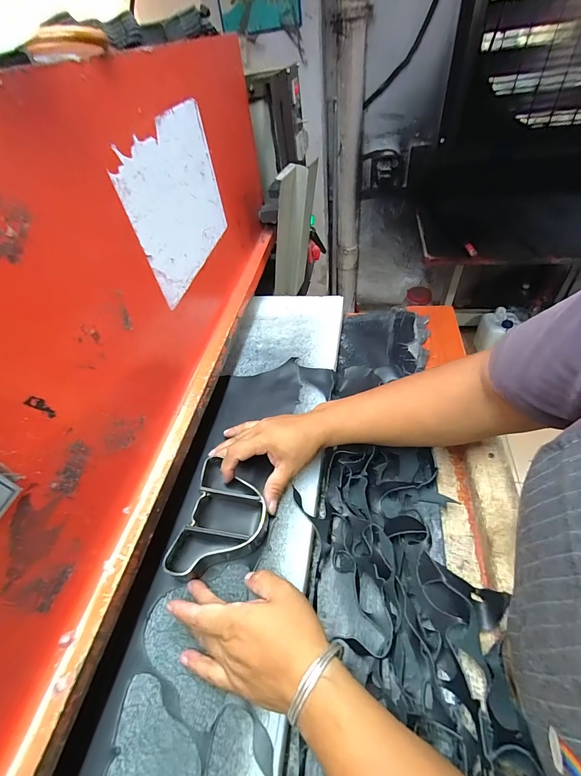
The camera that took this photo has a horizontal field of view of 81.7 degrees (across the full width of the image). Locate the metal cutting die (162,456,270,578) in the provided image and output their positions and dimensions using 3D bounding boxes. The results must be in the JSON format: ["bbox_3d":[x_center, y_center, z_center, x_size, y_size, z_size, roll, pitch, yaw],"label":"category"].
[{"bbox_3d":[-0.073,0.154,0.384,0.093,0.033,0.124,6,48,10],"label":"metal cutting die"}]

